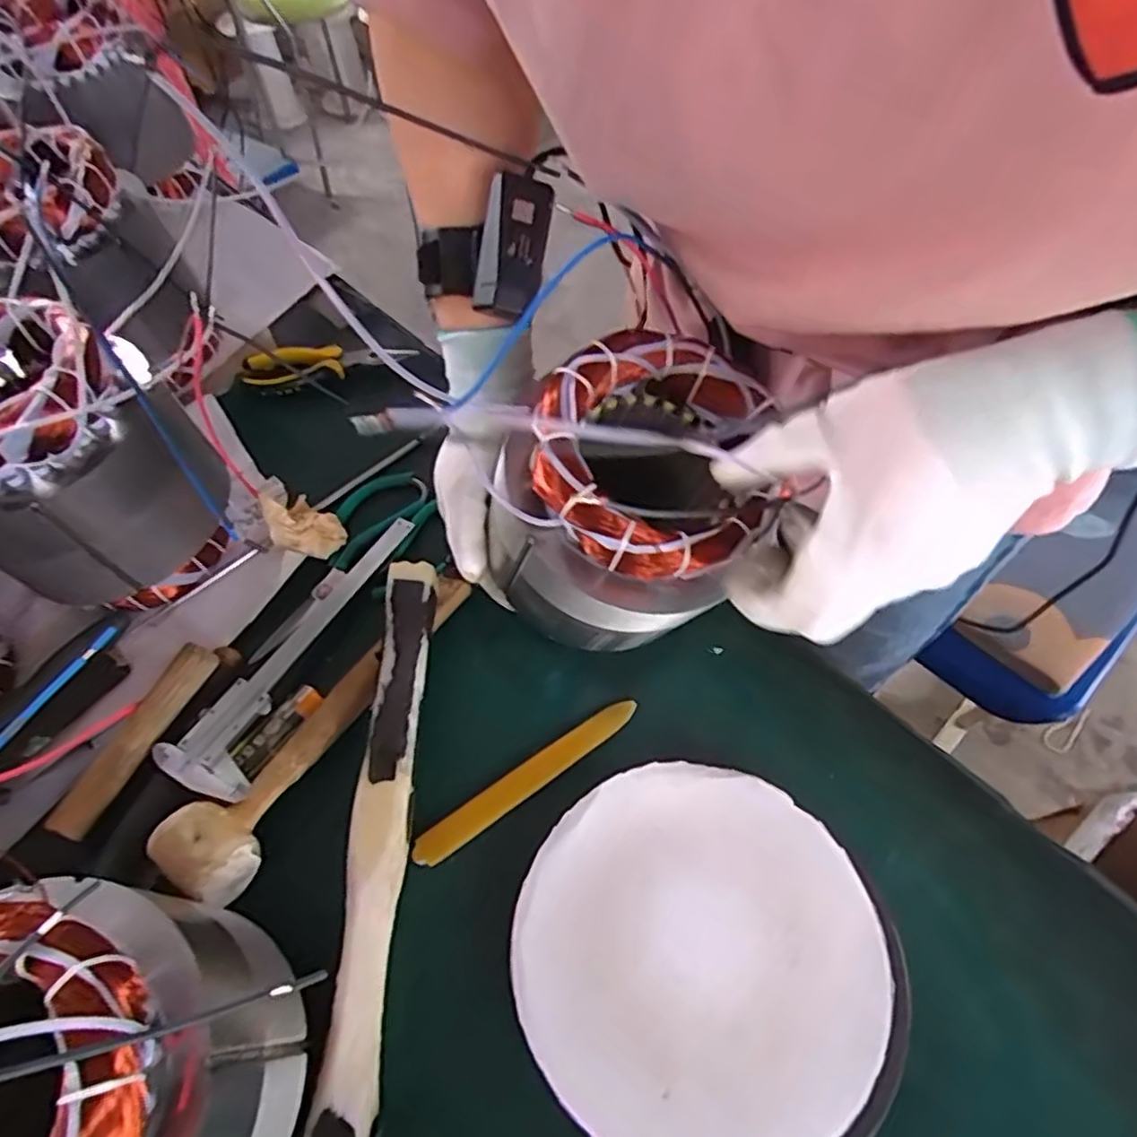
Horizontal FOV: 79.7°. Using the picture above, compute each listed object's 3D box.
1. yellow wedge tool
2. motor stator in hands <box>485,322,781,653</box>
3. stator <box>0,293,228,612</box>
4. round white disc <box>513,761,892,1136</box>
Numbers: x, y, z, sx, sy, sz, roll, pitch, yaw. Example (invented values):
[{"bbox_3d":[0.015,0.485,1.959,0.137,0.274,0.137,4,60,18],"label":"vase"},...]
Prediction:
[{"bbox_3d":[-0.025,0.132,0.432,0.161,0.004,0.019,-32,62,-18],"label":"yellow wedge tool"},{"bbox_3d":[0.034,-0.035,0.382,0.149,0.149,0.122,5,58,5],"label":"motor stator in hands"},{"bbox_3d":[-0.331,-0.059,0.455,0.151,0.176,0.131,32,64,20],"label":"stator"},{"bbox_3d":[0.070,0.208,0.374,0.189,0.015,0.188,-1,58,1],"label":"round white disc"}]

